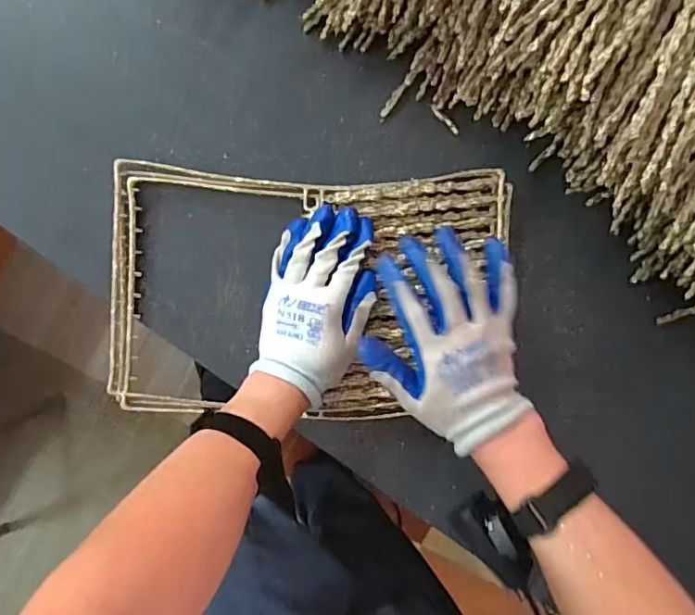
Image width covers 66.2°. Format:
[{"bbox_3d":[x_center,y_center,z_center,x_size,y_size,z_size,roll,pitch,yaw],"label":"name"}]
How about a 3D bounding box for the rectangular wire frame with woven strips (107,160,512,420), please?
[{"bbox_3d":[-0.033,-0.010,0.505,0.371,0.018,0.234,0,94,-5],"label":"rectangular wire frame with woven strips"}]

